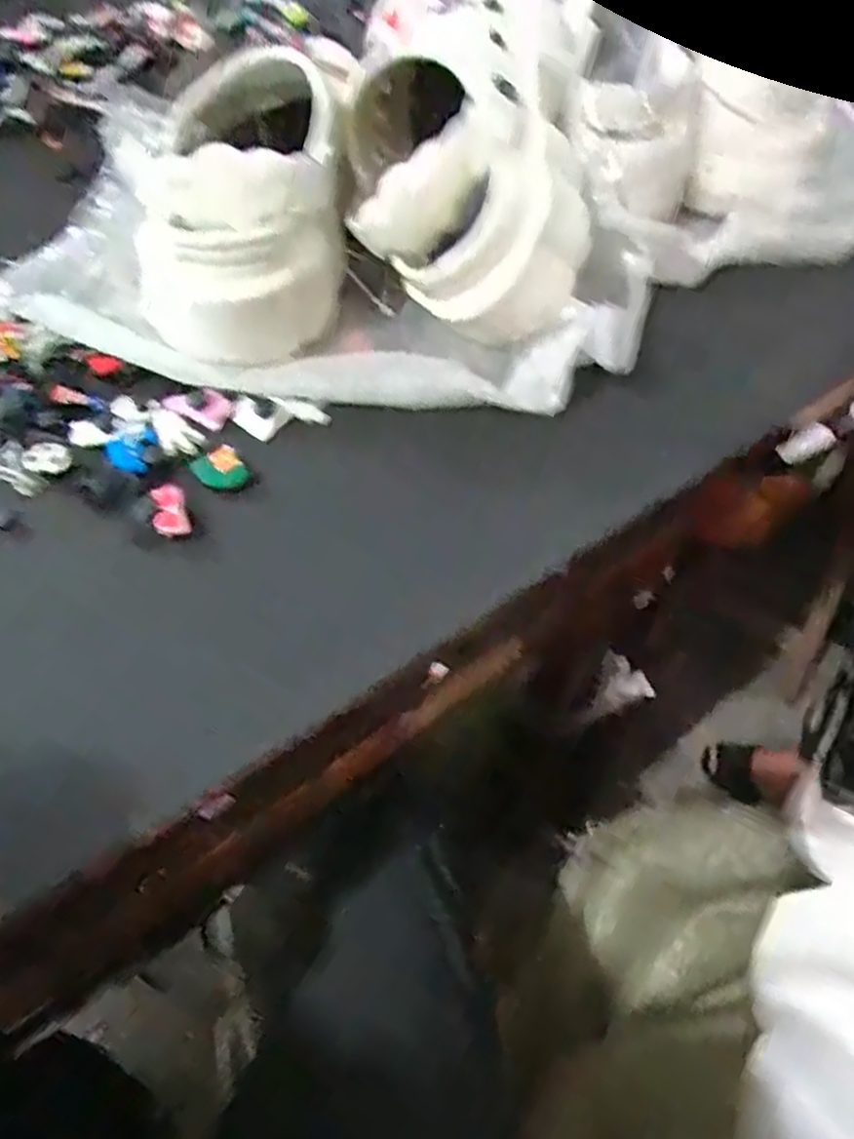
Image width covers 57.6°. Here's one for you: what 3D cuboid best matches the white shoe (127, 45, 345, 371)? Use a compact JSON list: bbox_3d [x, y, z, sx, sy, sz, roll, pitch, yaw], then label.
[{"bbox_3d":[-0.098,-0.193,0.409,0.104,0.094,0.152,-4,55,-5],"label":"white shoe"}]

